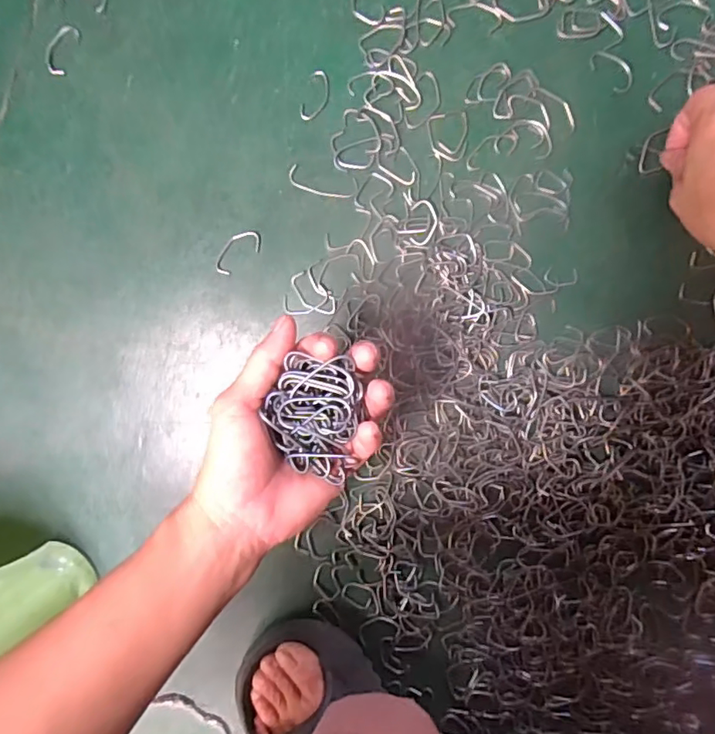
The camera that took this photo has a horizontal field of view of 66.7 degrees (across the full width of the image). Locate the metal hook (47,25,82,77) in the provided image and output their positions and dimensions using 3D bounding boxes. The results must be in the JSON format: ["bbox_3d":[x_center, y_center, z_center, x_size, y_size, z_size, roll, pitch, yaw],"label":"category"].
[{"bbox_3d":[-0.210,-0.225,0.386,0.017,0.004,0.035,28,99,2],"label":"metal hook"}]

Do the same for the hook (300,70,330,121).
[{"bbox_3d":[-0.028,-0.186,0.375,0.016,0.004,0.033,21,98,3],"label":"hook"}]

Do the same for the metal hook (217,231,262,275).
[{"bbox_3d":[-0.086,-0.083,0.390,0.039,0.005,0.019,-35,92,9],"label":"metal hook"}]

